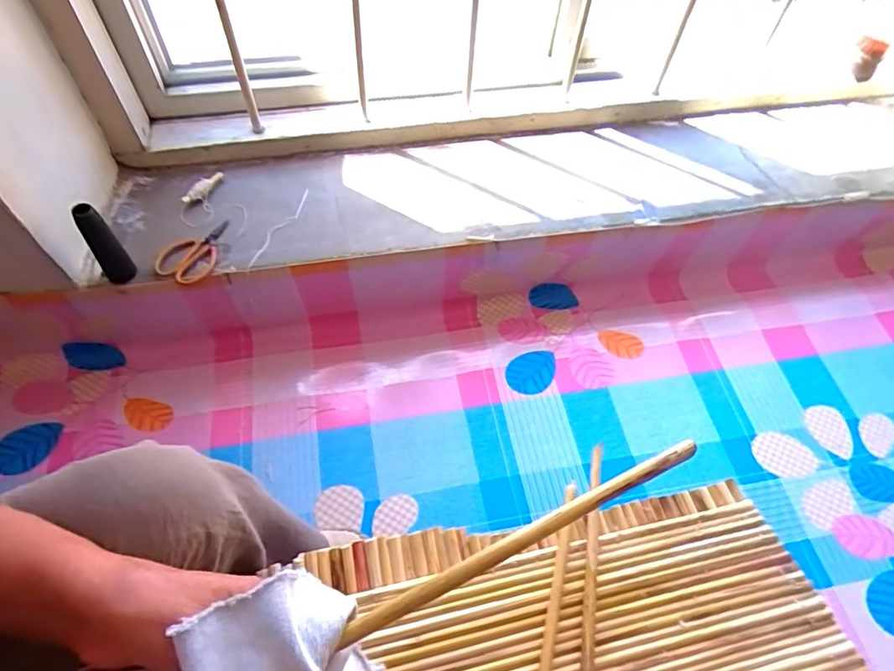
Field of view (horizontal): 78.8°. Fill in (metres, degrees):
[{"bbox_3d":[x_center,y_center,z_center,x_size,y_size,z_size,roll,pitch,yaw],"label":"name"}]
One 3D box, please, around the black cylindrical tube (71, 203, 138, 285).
[{"bbox_3d":[-0.439,-0.117,0.690,0.037,0.127,0.031,-34,65,-21],"label":"black cylindrical tube"}]

